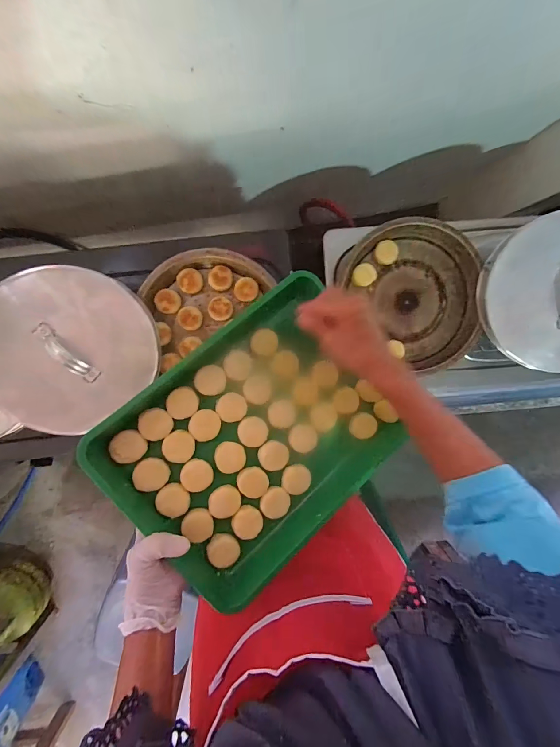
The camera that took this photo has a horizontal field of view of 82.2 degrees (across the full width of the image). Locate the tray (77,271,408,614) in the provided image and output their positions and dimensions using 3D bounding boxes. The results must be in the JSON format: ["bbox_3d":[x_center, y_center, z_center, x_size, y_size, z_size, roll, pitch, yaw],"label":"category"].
[{"bbox_3d":[-0.018,0.079,0.416,0.353,0.046,0.280,-39,97,-14],"label":"tray"}]

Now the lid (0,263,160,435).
[{"bbox_3d":[-0.330,-0.038,0.496,0.257,0.046,0.236,-36,96,3],"label":"lid"}]

